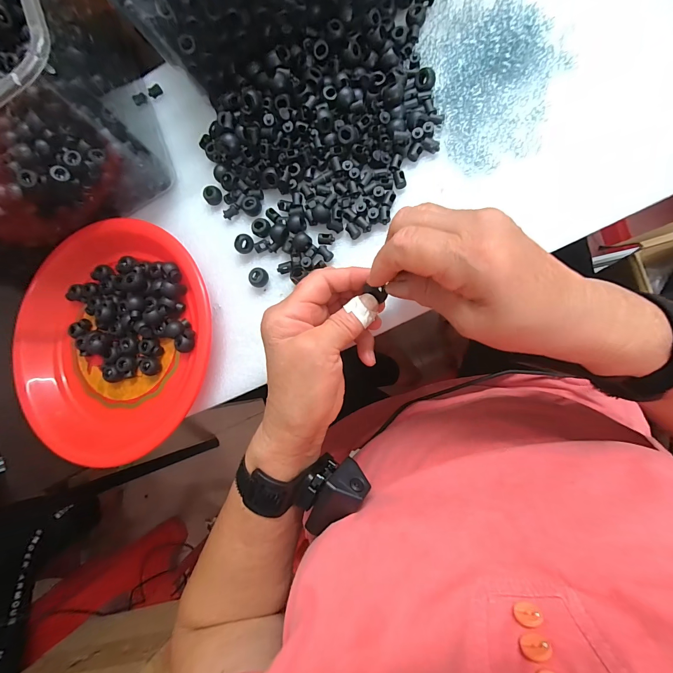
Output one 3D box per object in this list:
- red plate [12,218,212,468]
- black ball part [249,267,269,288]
[{"bbox_3d":[-0.221,0.002,0.307,0.226,0.030,0.217,6,85,12],"label":"red plate"},{"bbox_3d":[-0.071,-0.054,0.295,0.016,0.012,0.017,-1,83,11],"label":"black ball part"}]

